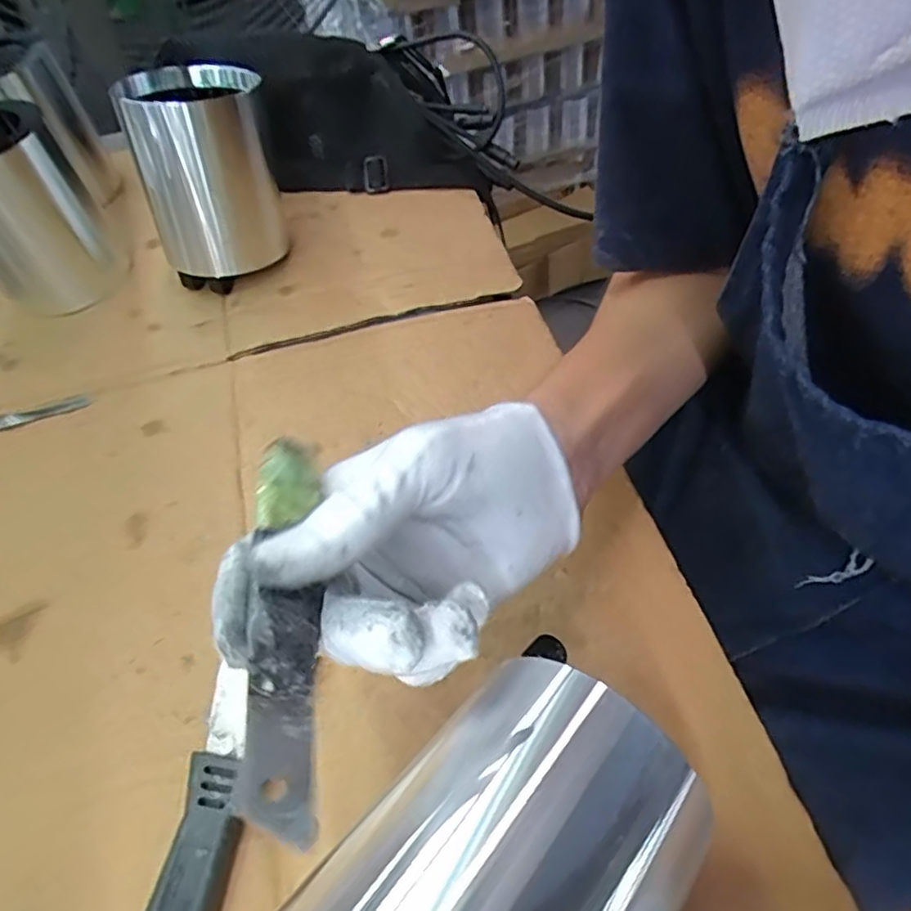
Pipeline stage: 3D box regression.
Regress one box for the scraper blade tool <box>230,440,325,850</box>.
[{"bbox_3d":[-0.051,0.039,0.186,0.017,0.011,0.134,-10,42,-5],"label":"scraper blade tool"}]

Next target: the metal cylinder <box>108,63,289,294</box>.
[{"bbox_3d":[-0.169,-0.192,0.432,0.095,0.112,0.090,-25,54,-12],"label":"metal cylinder"}]

